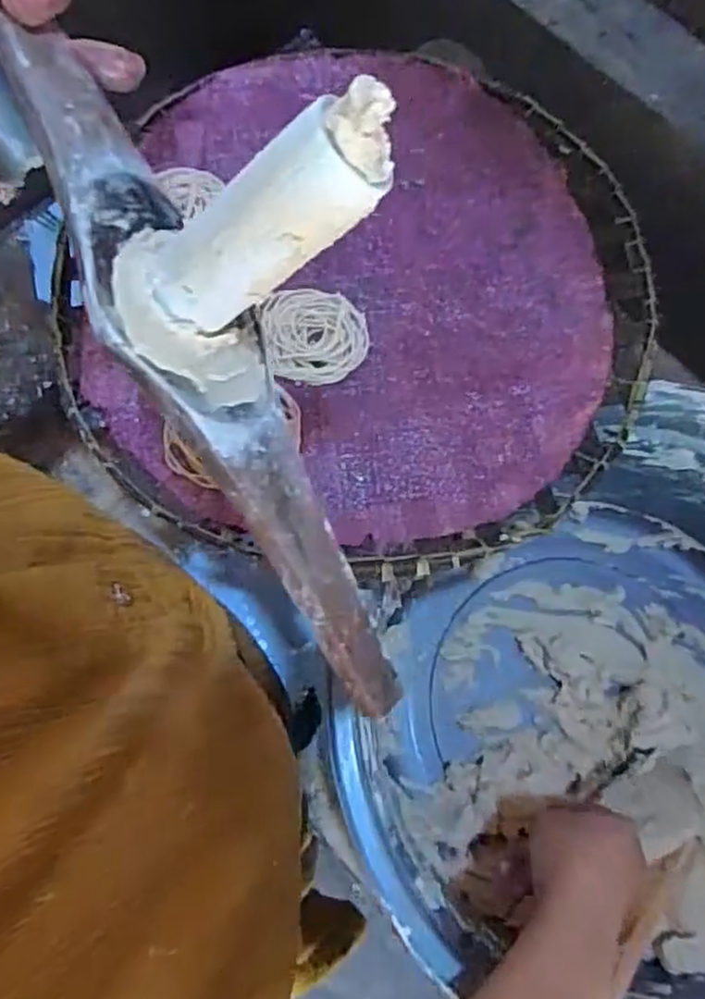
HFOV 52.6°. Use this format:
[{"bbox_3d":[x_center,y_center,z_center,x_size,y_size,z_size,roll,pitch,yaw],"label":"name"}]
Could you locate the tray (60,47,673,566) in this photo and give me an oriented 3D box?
[{"bbox_3d":[0.008,-0.136,0.464,0.356,0.019,0.371,0,73,-1],"label":"tray"}]

